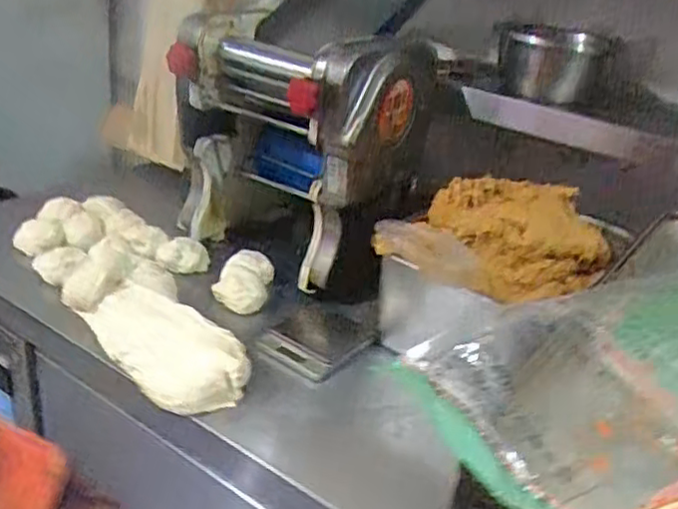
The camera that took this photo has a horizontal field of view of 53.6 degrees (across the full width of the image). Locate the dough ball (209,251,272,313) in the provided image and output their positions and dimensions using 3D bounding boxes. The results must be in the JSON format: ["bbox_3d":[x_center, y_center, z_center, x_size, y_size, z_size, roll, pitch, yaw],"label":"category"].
[{"bbox_3d":[-0.134,0.034,0.971,0.079,0.047,0.107,14,27,12],"label":"dough ball"}]

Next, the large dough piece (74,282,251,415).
[{"bbox_3d":[-0.211,0.102,0.807,0.244,0.048,0.114,28,33,35],"label":"large dough piece"}]

